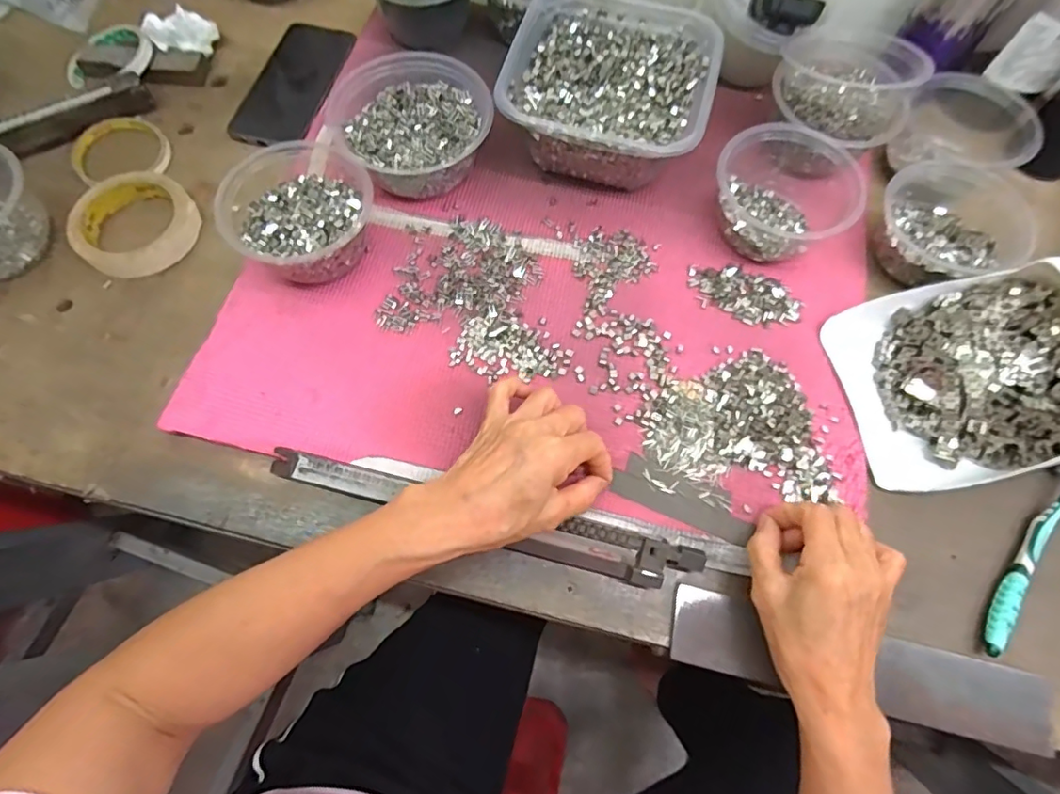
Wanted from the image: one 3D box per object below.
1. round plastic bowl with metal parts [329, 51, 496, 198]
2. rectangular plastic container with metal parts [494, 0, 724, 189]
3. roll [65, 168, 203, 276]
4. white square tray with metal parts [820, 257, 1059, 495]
[{"bbox_3d":[-0.103,-0.236,0.485,0.132,0.053,0.132,1,68,-2],"label":"round plastic bowl with metal parts"},{"bbox_3d":[0.072,-0.276,0.495,0.171,0.072,0.169,15,68,4],"label":"rectangular plastic container with metal parts"},{"bbox_3d":[-0.346,-0.155,0.478,0.096,0.023,0.095,1,68,-2],"label":"roll"},{"bbox_3d":[0.338,-0.020,0.400,0.169,0.080,0.156,-7,68,-5],"label":"white square tray with metal parts"}]

